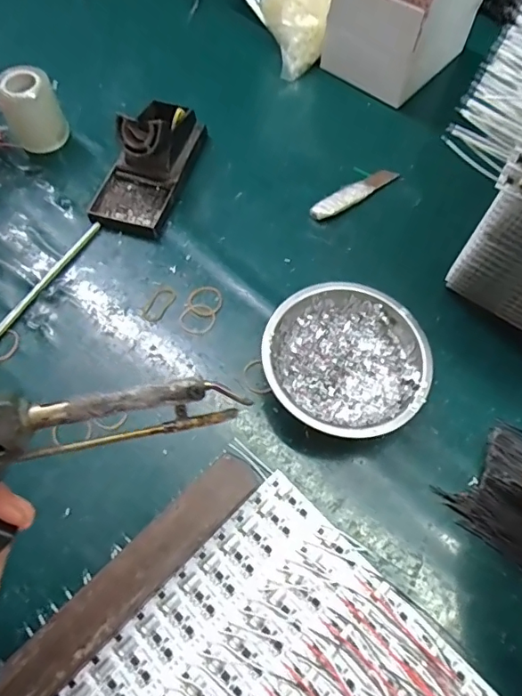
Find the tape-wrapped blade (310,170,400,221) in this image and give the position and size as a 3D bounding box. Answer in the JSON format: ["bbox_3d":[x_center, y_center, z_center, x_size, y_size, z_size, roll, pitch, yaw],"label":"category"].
[{"bbox_3d":[0.091,-0.153,0.493,0.100,0.010,0.021,-35,70,-16],"label":"tape-wrapped blade"}]

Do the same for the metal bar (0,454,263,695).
[{"bbox_3d":[-0.083,0.151,0.339,0.037,0.021,0.199,42,71,17],"label":"metal bar"}]

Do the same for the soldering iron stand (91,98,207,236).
[{"bbox_3d":[-0.109,-0.185,0.474,0.072,0.064,0.146,18,66,7],"label":"soldering iron stand"}]

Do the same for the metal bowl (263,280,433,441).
[{"bbox_3d":[0.068,0.011,0.398,0.123,0.042,0.120,0,65,-1],"label":"metal bowl"}]

